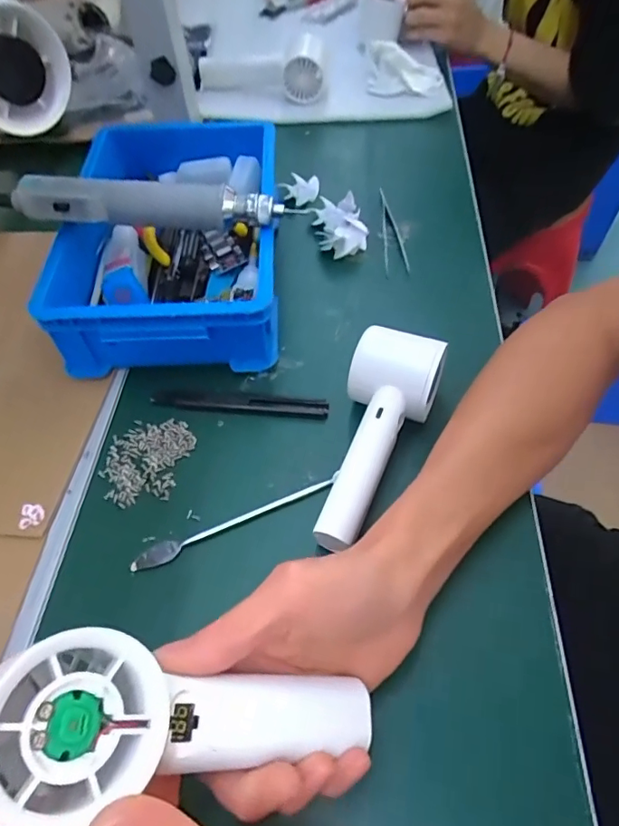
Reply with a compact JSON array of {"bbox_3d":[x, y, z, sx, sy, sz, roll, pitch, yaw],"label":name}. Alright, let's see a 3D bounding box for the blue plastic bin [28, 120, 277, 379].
[{"bbox_3d":[-0.116,-0.151,0.454,0.174,0.083,0.261,-5,52,0],"label":"blue plastic bin"}]

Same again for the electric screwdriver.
[{"bbox_3d":[-0.121,-0.157,0.388,0.190,0.037,0.027,-2,55,3],"label":"electric screwdriver"}]

